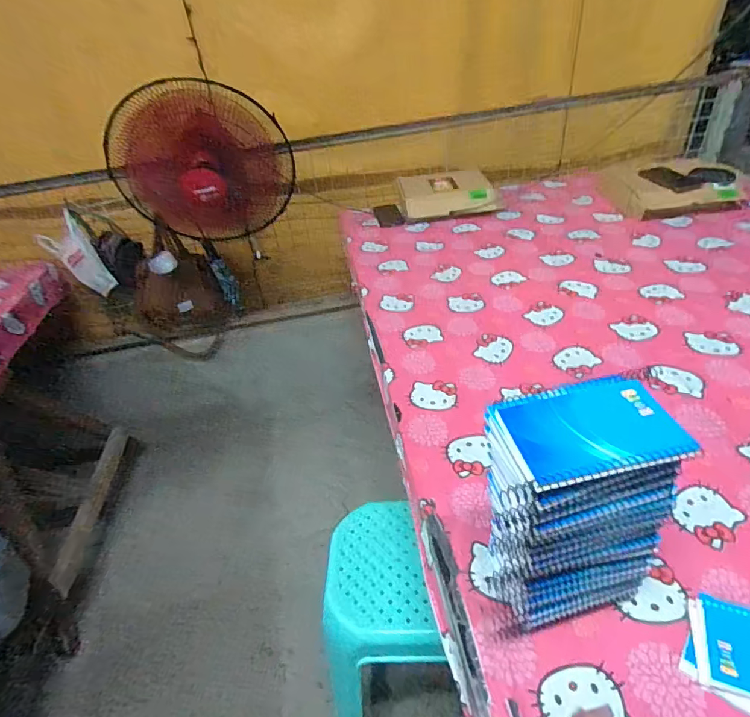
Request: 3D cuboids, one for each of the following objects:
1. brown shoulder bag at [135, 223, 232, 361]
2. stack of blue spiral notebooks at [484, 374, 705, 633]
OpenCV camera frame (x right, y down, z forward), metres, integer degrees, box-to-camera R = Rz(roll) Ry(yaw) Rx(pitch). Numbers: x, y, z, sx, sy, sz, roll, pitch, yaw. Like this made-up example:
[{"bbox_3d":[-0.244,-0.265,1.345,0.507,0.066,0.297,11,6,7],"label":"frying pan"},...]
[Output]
[{"bbox_3d":[-0.696,-0.193,1.633,0.305,0.477,0.092,-14,38,-9],"label":"brown shoulder bag"},{"bbox_3d":[0.187,0.157,0.456,0.153,0.264,0.097,-13,38,-7],"label":"stack of blue spiral notebooks"}]

